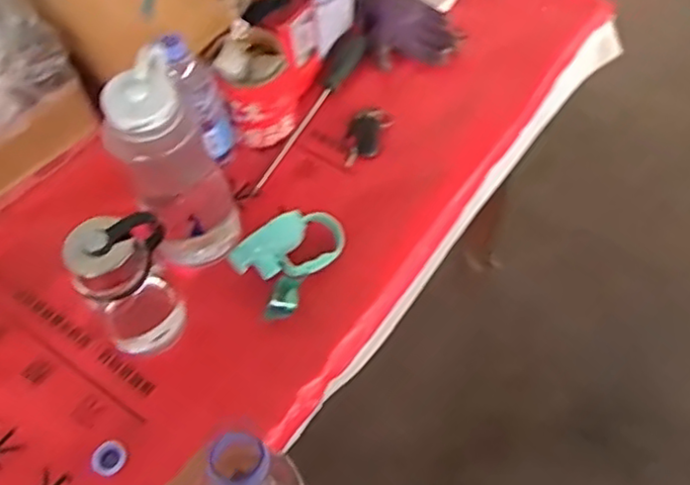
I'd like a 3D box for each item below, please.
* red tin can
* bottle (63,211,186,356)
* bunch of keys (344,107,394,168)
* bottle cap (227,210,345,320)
[{"bbox_3d":[-0.110,-0.199,0.875,0.105,0.129,0.094,-14,57,-4],"label":"red tin can"},{"bbox_3d":[-0.221,0.042,0.702,0.101,0.177,0.069,-37,61,-18],"label":"bottle"},{"bbox_3d":[0.026,-0.144,0.899,0.051,0.018,0.092,20,61,17],"label":"bunch of keys"},{"bbox_3d":[-0.055,0.021,0.778,0.127,0.093,0.075,-33,60,-16],"label":"bottle cap"}]

